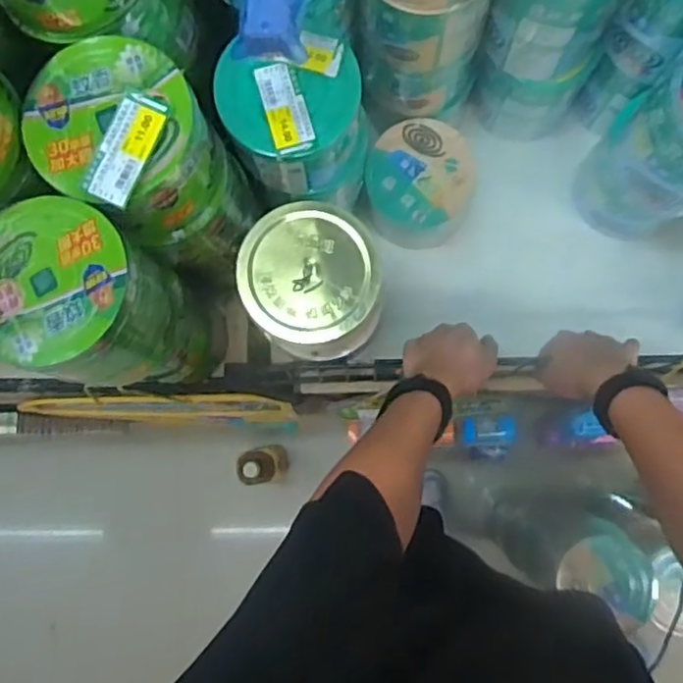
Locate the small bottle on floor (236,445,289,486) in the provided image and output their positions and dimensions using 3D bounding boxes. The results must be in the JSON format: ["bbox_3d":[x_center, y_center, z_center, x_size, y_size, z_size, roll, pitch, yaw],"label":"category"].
[{"bbox_3d":[-0.167,0.270,1.447,0.093,0.176,0.079,-14,84,2],"label":"small bottle on floor"}]

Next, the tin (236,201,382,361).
[{"bbox_3d":[-0.028,-0.057,0.659,0.131,0.092,0.136,0,84,3],"label":"tin"}]

